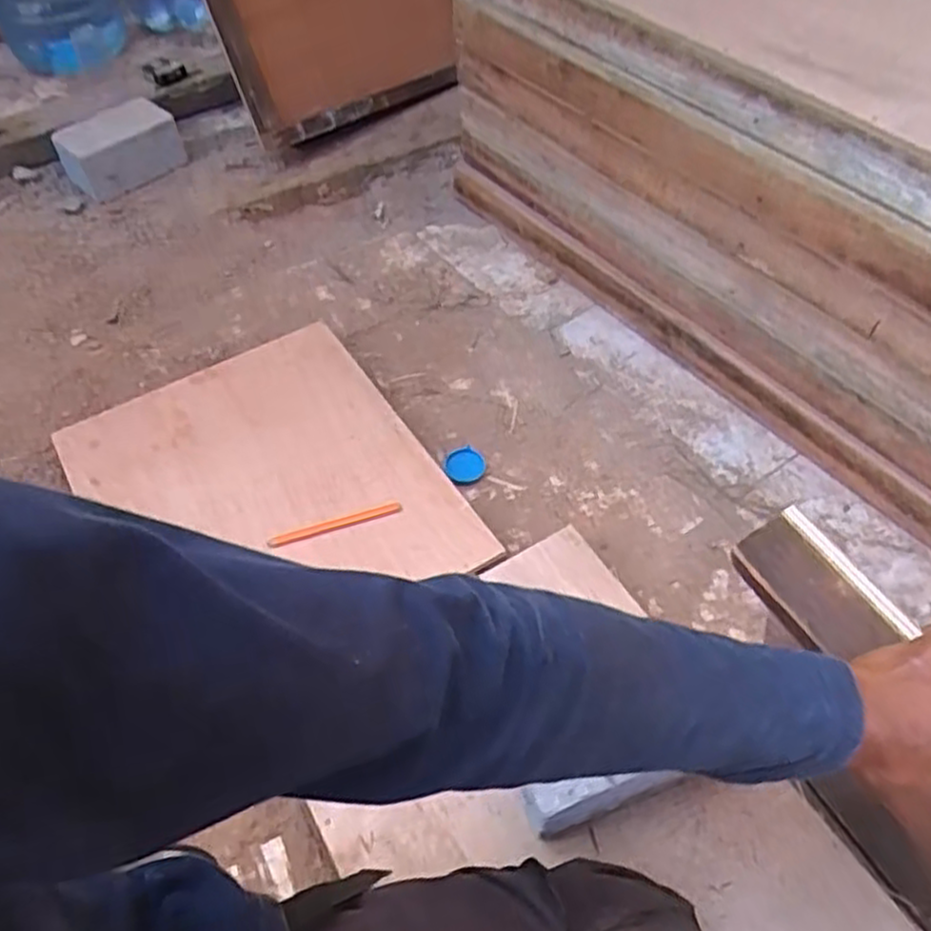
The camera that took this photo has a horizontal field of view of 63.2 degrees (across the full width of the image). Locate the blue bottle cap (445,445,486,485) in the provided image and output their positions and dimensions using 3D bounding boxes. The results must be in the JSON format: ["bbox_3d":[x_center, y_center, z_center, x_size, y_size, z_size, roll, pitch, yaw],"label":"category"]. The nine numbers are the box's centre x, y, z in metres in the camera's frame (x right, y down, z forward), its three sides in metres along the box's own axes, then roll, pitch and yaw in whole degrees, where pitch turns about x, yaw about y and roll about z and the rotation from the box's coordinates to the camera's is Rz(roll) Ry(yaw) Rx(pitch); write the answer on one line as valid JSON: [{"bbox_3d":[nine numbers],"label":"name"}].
[{"bbox_3d":[0.000,0.001,1.032,0.051,0.017,0.057,31,60,24],"label":"blue bottle cap"}]

